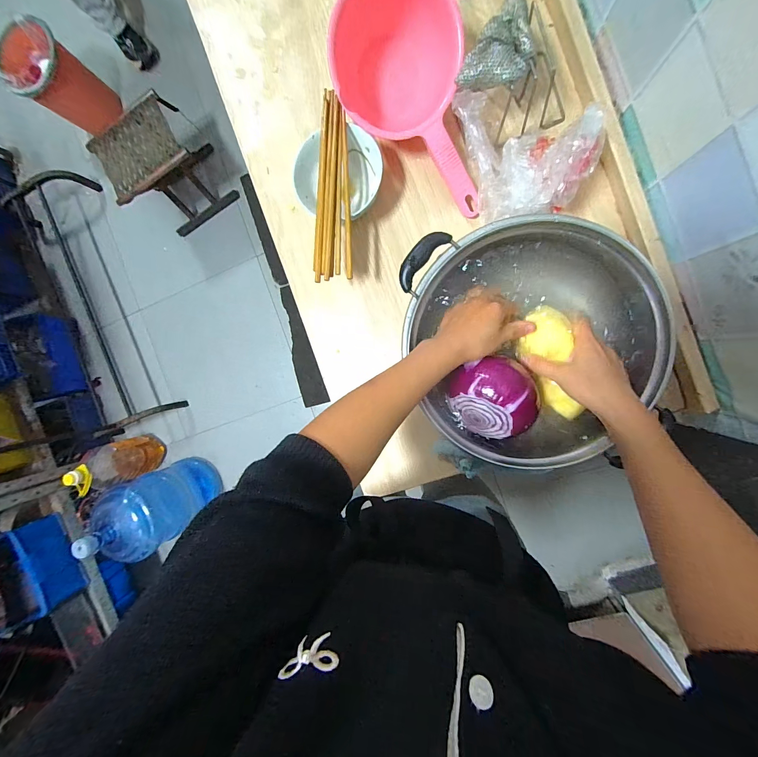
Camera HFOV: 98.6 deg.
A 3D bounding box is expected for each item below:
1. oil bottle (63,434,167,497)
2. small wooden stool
[{"bbox_3d":[-1.042,0.338,1.304,0.136,0.327,0.169,-16,91,11],"label":"oil bottle"},{"bbox_3d":[-0.778,-0.765,1.208,0.299,0.287,0.248,-28,89,11],"label":"small wooden stool"}]

